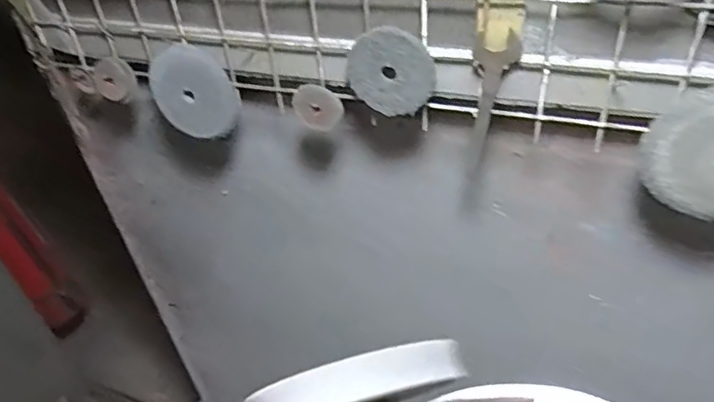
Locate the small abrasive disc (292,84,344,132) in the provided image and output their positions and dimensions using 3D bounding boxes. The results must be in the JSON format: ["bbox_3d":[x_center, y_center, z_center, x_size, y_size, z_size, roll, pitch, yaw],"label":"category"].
[{"bbox_3d":[-0.043,-0.101,0.616,0.054,0.051,0.011,1,40,10],"label":"small abrasive disc"}]

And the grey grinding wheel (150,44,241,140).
[{"bbox_3d":[-0.192,-0.126,0.662,0.106,0.105,0.015,10,29,8],"label":"grey grinding wheel"}]

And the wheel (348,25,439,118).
[{"bbox_3d":[0.034,-0.126,0.555,0.086,0.084,0.017,5,40,14],"label":"wheel"}]

